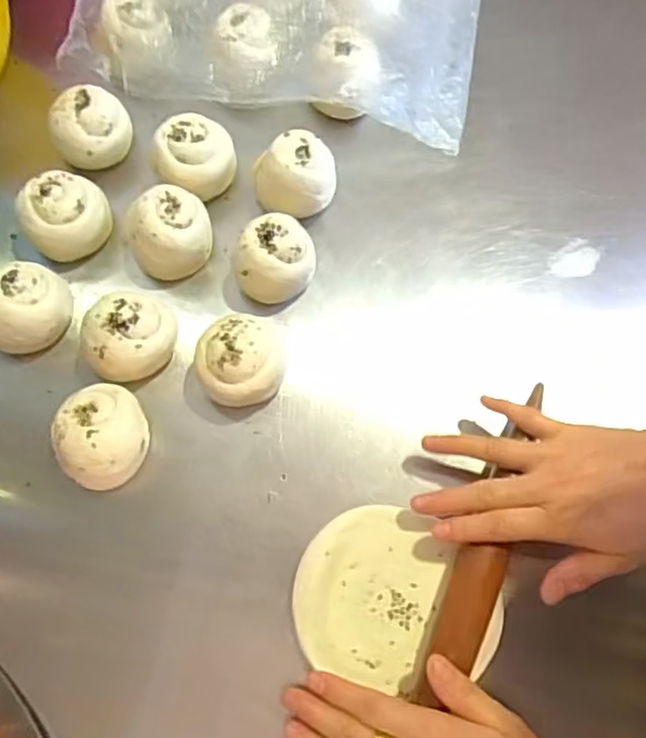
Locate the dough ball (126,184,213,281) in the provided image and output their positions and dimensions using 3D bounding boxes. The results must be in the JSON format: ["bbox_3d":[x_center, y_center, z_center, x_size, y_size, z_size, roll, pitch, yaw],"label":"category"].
[{"bbox_3d":[-0.118,-0.107,0.507,0.063,0.049,0.057,-25,72,-8],"label":"dough ball"}]

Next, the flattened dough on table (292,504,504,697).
[{"bbox_3d":[0.049,0.149,0.426,0.131,0.009,0.106,15,71,5],"label":"flattened dough on table"}]

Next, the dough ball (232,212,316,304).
[{"bbox_3d":[-0.036,-0.084,0.496,0.059,0.045,0.054,0,70,0],"label":"dough ball"}]

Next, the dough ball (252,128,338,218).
[{"bbox_3d":[-0.020,-0.152,0.520,0.064,0.054,0.051,-17,71,-6],"label":"dough ball"}]

